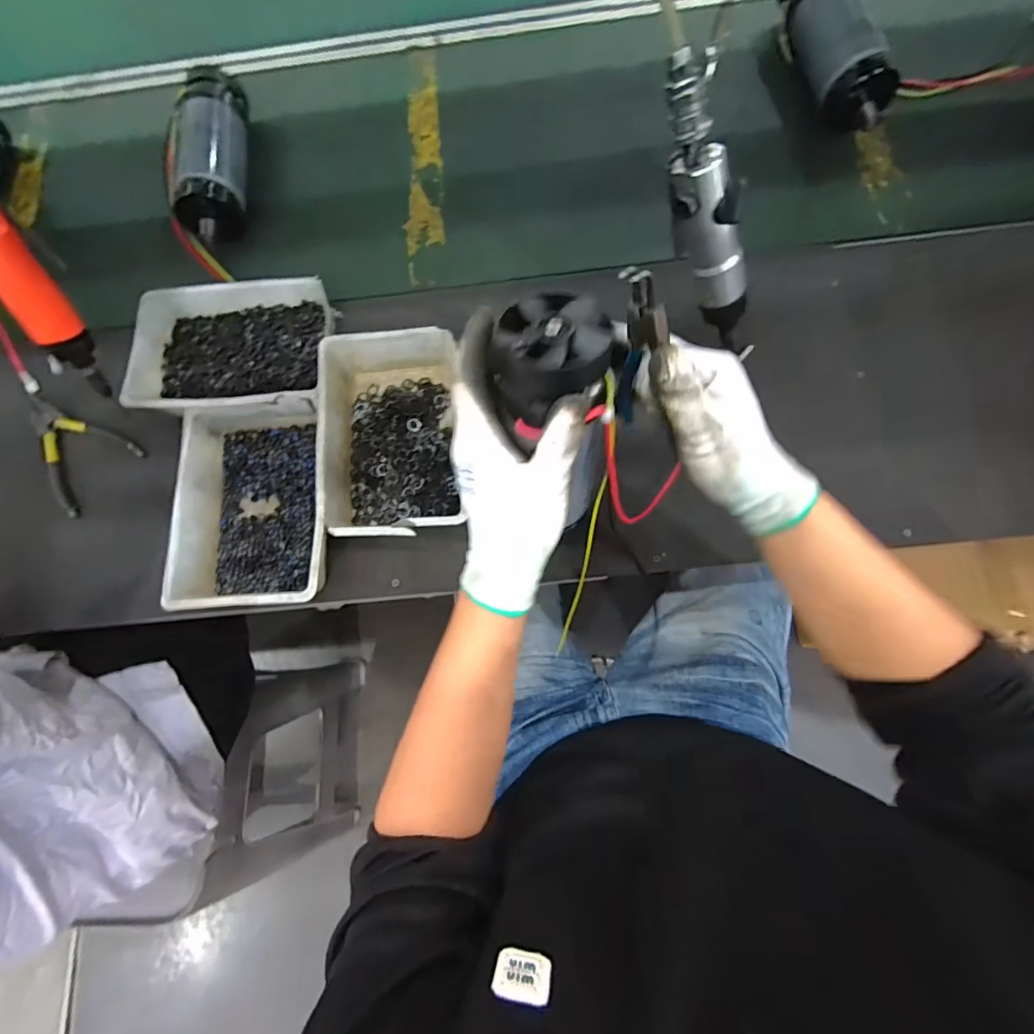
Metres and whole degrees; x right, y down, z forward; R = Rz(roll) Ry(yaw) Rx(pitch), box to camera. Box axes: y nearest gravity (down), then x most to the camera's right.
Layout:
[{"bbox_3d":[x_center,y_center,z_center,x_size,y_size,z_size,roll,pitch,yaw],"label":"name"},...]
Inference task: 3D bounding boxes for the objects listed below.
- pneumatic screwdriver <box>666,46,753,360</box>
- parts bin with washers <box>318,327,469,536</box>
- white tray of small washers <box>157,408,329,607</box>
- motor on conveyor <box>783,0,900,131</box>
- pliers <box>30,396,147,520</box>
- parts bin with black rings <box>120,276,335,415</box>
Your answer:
[{"bbox_3d":[0.154,-0.224,0.397,0.058,0.250,0.034,12,72,34],"label":"pneumatic screwdriver"},{"bbox_3d":[-0.121,-0.080,0.491,0.138,0.055,0.211,-4,74,0],"label":"parts bin with washers"},{"bbox_3d":[-0.253,-0.012,0.481,0.146,0.055,0.202,-4,74,0],"label":"white tray of small washers"},{"bbox_3d":[0.385,-0.565,0.592,0.072,0.076,0.234,-8,74,-1],"label":"motor on conveyor"},{"bbox_3d":[-0.493,-0.080,0.541,0.148,0.025,0.097,40,78,11],"label":"pliers"},{"bbox_3d":[-0.302,-0.178,0.526,0.202,0.045,0.156,-3,74,0],"label":"parts bin with black rings"}]

